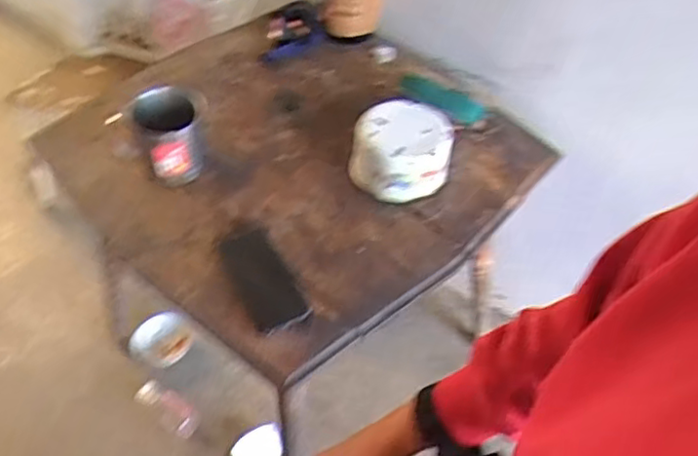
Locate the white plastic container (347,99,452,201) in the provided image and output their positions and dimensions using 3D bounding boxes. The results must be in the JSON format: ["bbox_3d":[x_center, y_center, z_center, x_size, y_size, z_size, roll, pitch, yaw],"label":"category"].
[{"bbox_3d":[0.082,-0.118,1.005,0.145,0.102,0.115,-7,50,-11],"label":"white plastic container"}]

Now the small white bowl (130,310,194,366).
[{"bbox_3d":[-0.432,0.256,1.536,0.134,0.061,0.122,-16,52,-18],"label":"small white bowl"}]

